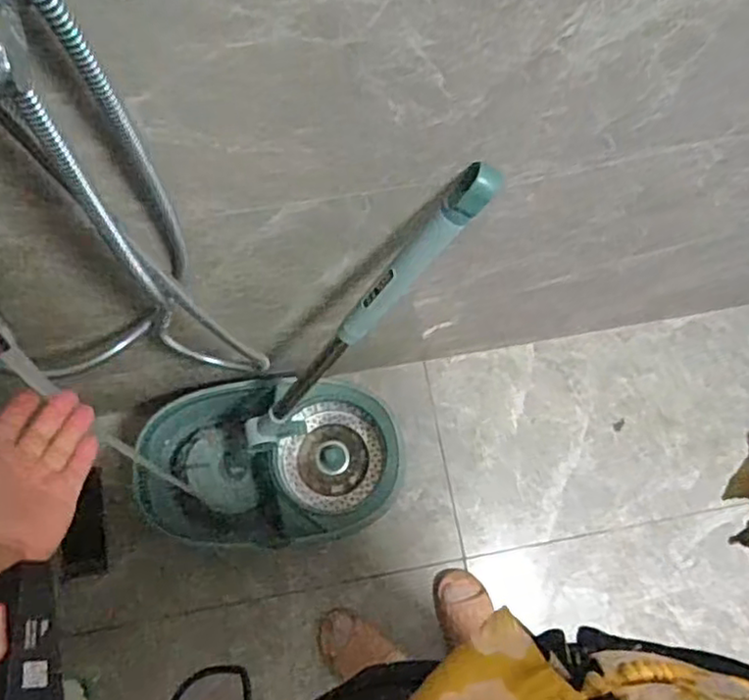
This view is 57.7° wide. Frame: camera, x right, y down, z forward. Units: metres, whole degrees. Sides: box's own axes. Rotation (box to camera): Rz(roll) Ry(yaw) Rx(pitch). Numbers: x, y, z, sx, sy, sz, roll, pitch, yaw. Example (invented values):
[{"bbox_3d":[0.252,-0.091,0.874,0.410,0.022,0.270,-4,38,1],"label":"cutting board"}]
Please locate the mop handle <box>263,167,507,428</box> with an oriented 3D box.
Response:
[{"bbox_3d":[-0.023,-0.033,0.836,0.038,0.569,0.041,-22,76,-37],"label":"mop handle"}]

